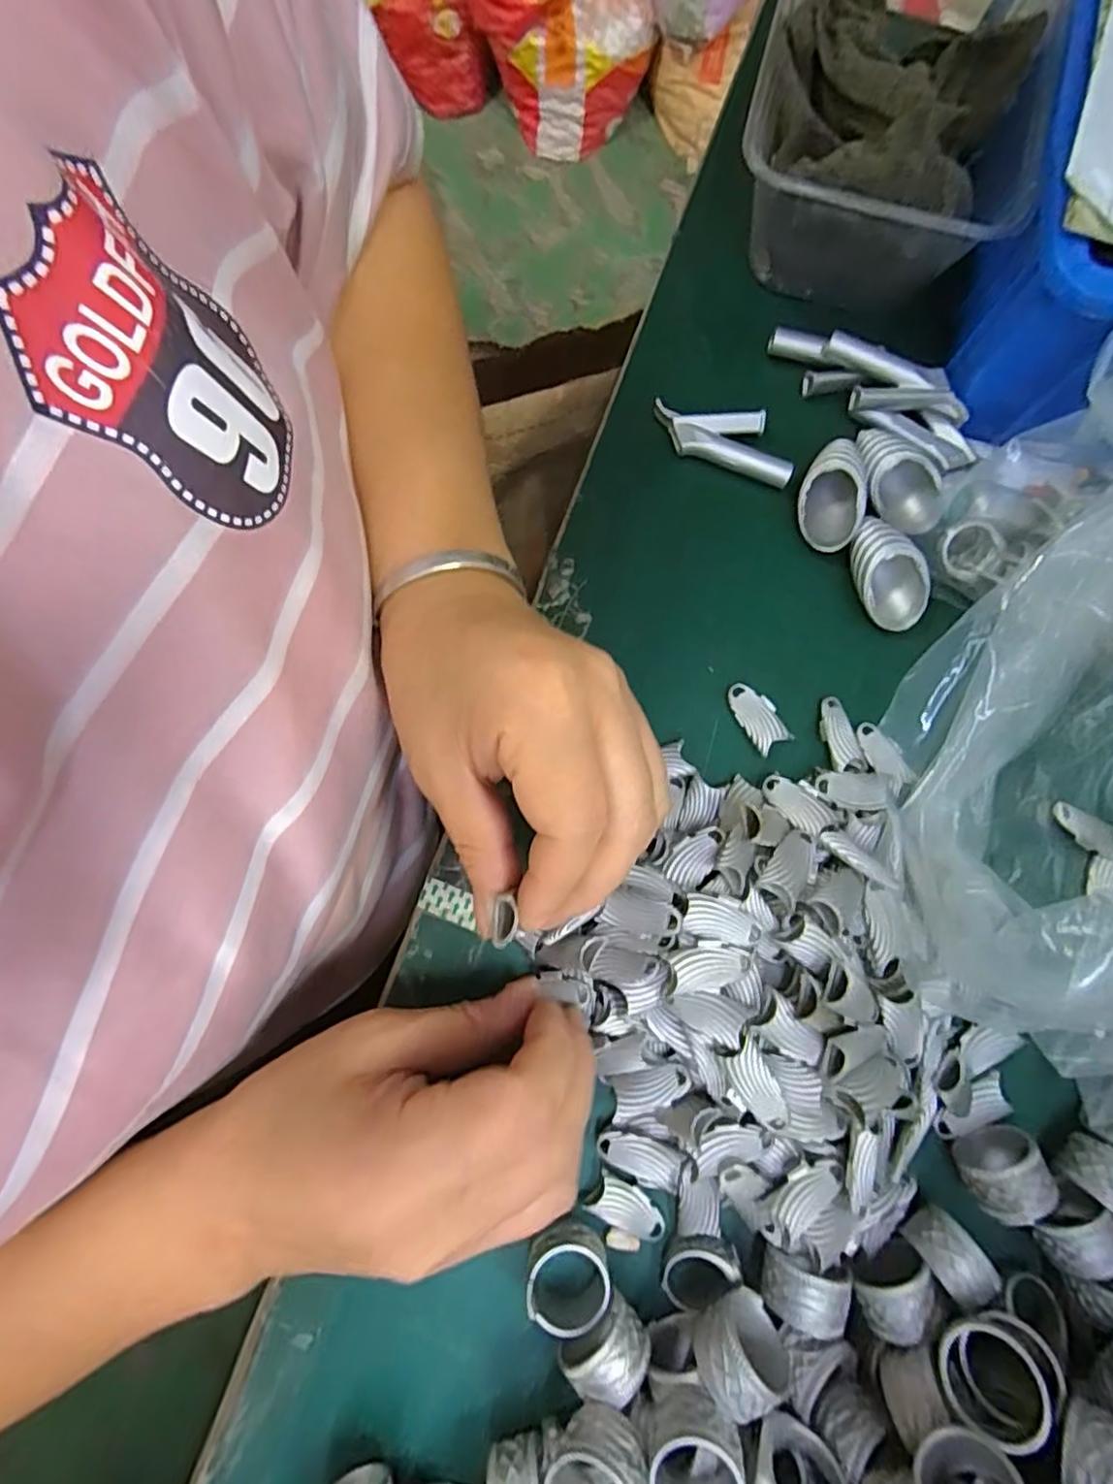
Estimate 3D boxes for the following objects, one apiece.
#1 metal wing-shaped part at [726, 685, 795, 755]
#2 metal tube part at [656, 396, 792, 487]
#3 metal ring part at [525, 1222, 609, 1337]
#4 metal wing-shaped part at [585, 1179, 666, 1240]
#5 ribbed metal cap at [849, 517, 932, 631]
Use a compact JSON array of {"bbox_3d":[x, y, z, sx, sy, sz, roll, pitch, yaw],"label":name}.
[{"bbox_3d":[0.082,-0.011,0.257,0.015,0.004,0.029,-32,82,-6],"label":"metal wing-shaped part"},{"bbox_3d":[0.072,-0.132,0.273,0.063,0.009,0.024,19,80,2],"label":"metal tube part"},{"bbox_3d":[0.004,0.186,0.219,0.028,0.018,0.028,0,80,-1],"label":"metal ring part"},{"bbox_3d":[0.026,0.169,0.227,0.028,0.005,0.014,33,81,5],"label":"metal wing-shaped part"},{"bbox_3d":[0.134,-0.068,0.255,0.023,0.021,0.043,-34,82,-7],"label":"ribbed metal cap"}]

